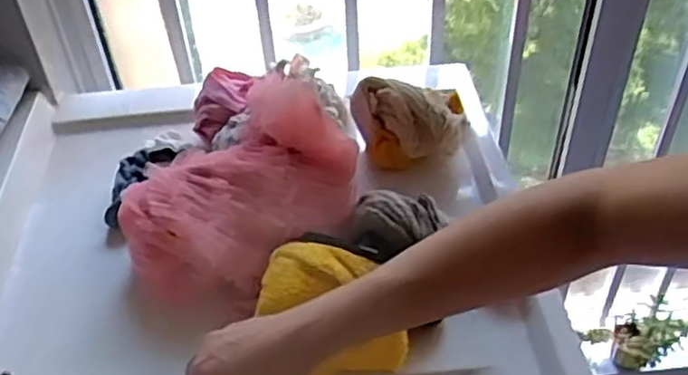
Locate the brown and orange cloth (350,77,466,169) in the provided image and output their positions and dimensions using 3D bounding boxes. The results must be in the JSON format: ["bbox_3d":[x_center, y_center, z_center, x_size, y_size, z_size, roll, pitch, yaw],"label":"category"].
[{"bbox_3d":[0.075,-0.069,0.799,0.127,0.083,0.065,-2,44,1],"label":"brown and orange cloth"}]

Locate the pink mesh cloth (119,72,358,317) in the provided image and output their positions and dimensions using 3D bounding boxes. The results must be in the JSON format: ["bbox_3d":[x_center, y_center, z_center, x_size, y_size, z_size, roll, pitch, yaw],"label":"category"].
[{"bbox_3d":[-0.100,0.003,0.711,0.166,0.130,0.235,29,53,29],"label":"pink mesh cloth"}]

